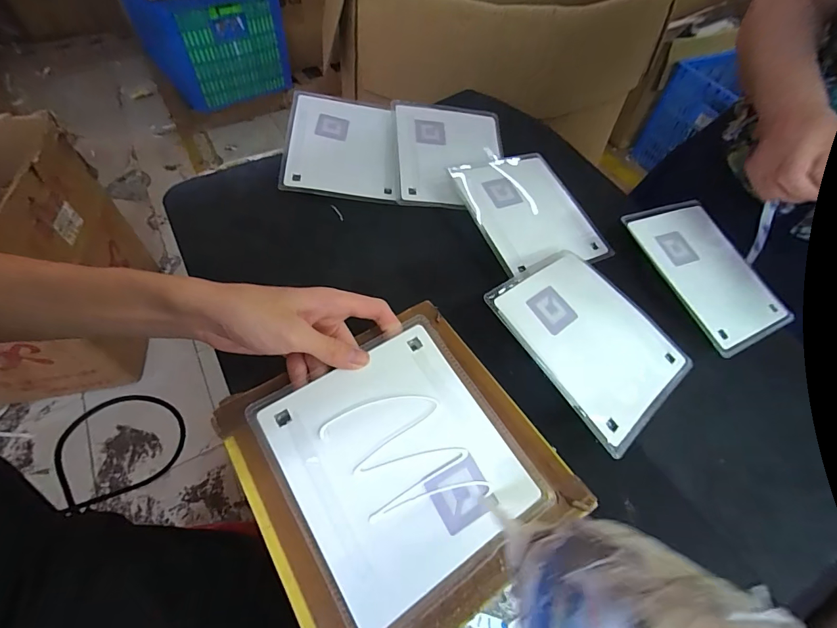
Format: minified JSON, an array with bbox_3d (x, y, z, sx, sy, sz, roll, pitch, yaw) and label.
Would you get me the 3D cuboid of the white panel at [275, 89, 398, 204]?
[{"bbox_3d":[-0.102,-0.228,0.538,0.144,0.010,0.170,4,70,-9],"label":"white panel"}]

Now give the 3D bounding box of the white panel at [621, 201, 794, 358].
[{"bbox_3d":[0.319,-0.049,0.440,0.148,0.008,0.172,-16,68,-25],"label":"white panel"}]

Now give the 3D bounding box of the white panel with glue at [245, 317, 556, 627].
[{"bbox_3d":[-0.013,0.101,0.284,0.156,0.014,0.168,-29,63,-21],"label":"white panel with glue"}]

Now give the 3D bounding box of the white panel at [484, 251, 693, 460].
[{"bbox_3d":[0.166,0.020,0.383,0.150,0.009,0.173,-31,76,-30],"label":"white panel"}]

